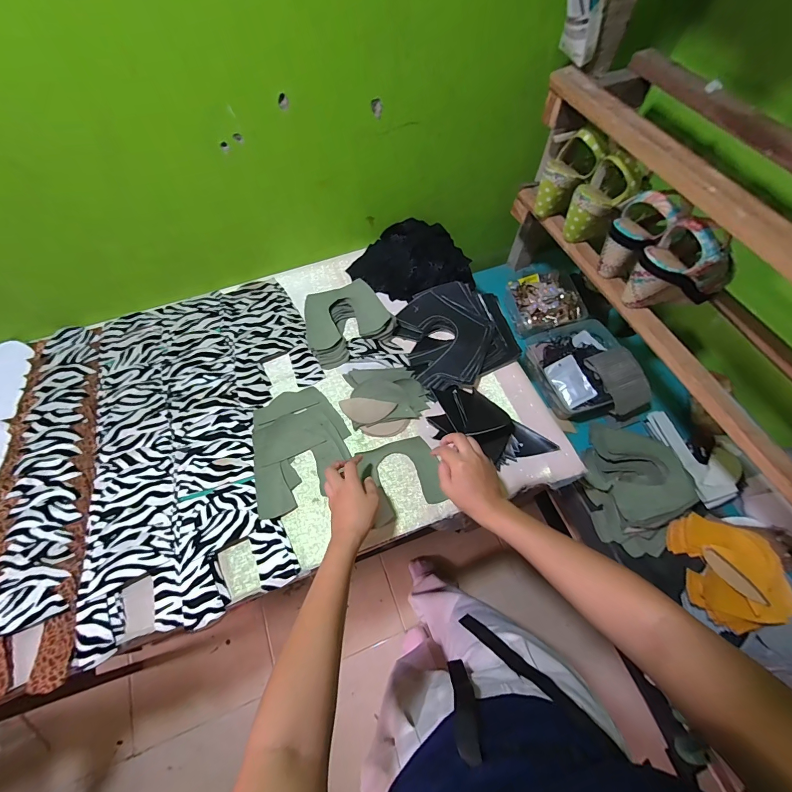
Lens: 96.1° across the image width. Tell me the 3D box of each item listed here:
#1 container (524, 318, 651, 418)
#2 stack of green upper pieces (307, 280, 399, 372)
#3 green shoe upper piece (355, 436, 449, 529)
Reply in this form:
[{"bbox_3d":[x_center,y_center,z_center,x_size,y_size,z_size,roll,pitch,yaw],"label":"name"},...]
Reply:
[{"bbox_3d":[0.402,-0.062,0.753,0.189,0.073,0.229,-14,64,-7],"label":"container"},{"bbox_3d":[-0.107,-0.152,0.699,0.160,0.043,0.154,-31,68,-15],"label":"stack of green upper pieces"},{"bbox_3d":[0.010,0.131,0.586,0.119,0.014,0.121,-19,65,-10],"label":"green shoe upper piece"}]

